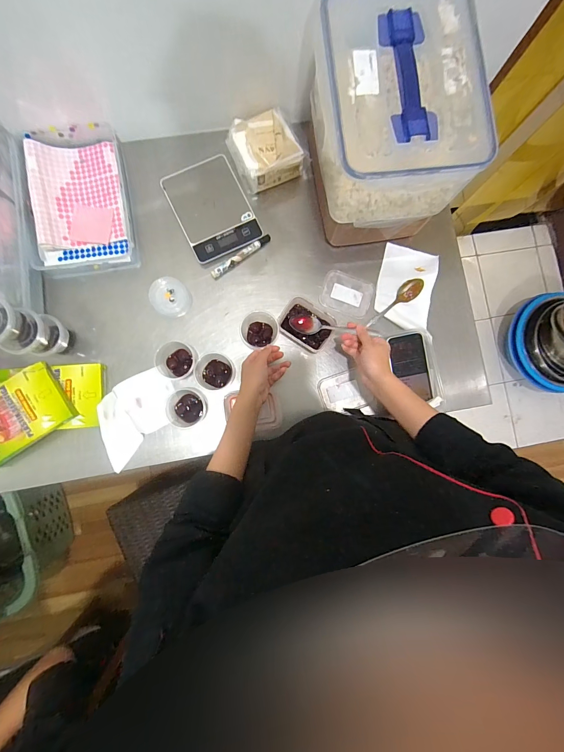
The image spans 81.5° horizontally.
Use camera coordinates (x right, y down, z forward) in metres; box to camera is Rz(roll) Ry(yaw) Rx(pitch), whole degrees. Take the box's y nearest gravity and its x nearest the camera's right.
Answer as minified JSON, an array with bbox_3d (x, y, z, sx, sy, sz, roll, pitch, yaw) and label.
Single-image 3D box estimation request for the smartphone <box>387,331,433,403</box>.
[{"bbox_3d":[0.264,-0.017,0.663,0.071,0.007,0.134,-10,90,-5],"label":"smartphone"}]

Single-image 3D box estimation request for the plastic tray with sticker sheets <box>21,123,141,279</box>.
[{"bbox_3d":[-0.400,-0.343,0.645,0.186,0.051,0.277,-9,85,-4],"label":"plastic tray with sticker sheets"}]

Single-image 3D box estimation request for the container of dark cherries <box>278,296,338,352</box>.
[{"bbox_3d":[0.048,-0.100,0.653,0.102,0.053,0.077,31,84,0],"label":"container of dark cherries"}]

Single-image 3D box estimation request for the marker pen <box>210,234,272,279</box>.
[{"bbox_3d":[-0.084,-0.248,0.679,0.144,0.009,0.017,-37,88,-6],"label":"marker pen"}]

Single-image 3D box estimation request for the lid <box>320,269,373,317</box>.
[{"bbox_3d":[0.136,-0.173,0.683,0.106,0.009,0.082,14,84,-2],"label":"lid"}]

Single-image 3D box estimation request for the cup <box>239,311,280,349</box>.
[{"bbox_3d":[-0.047,-0.096,0.652,0.074,0.045,0.073,0,84,-3],"label":"cup"}]

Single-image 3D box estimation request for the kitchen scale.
[{"bbox_3d":[-0.141,-0.342,0.669,0.144,0.019,0.192,-25,86,-5],"label":"kitchen scale"}]

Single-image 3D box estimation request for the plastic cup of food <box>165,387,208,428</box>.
[{"bbox_3d":[-0.188,0.062,0.649,0.075,0.032,0.078,-19,86,-5],"label":"plastic cup of food"}]

